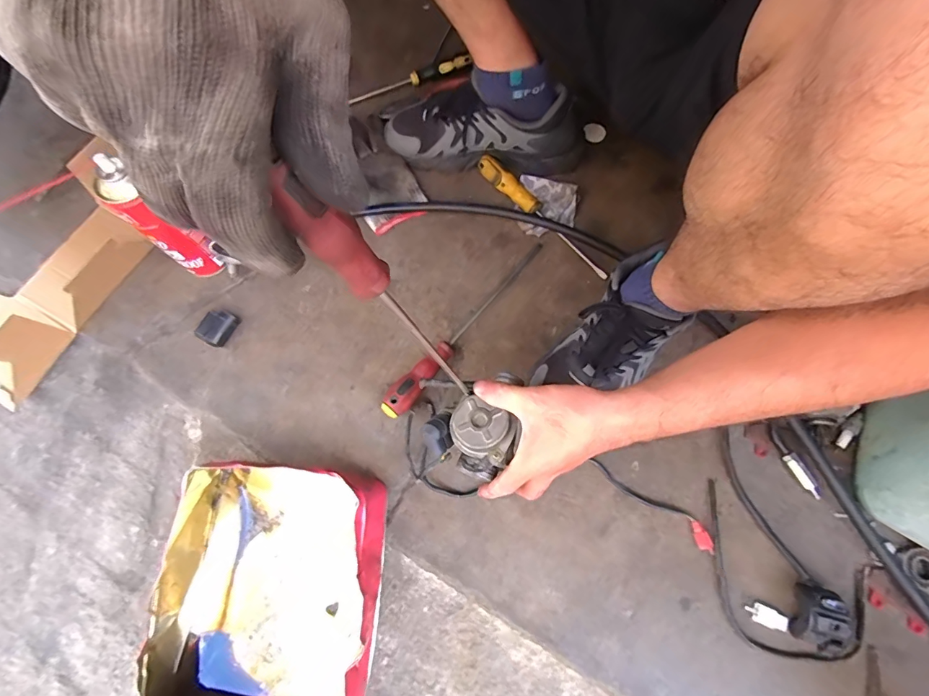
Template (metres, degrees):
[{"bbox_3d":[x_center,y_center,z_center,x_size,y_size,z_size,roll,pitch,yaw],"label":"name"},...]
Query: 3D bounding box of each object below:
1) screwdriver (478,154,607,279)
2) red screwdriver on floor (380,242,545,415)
[{"bbox_3d":[0.109,-0.187,0.588,0.239,0.032,0.026,43,77,14],"label":"screwdriver"},{"bbox_3d":[0.001,-0.036,0.538,0.029,0.032,0.303,35,75,12],"label":"red screwdriver on floor"}]

